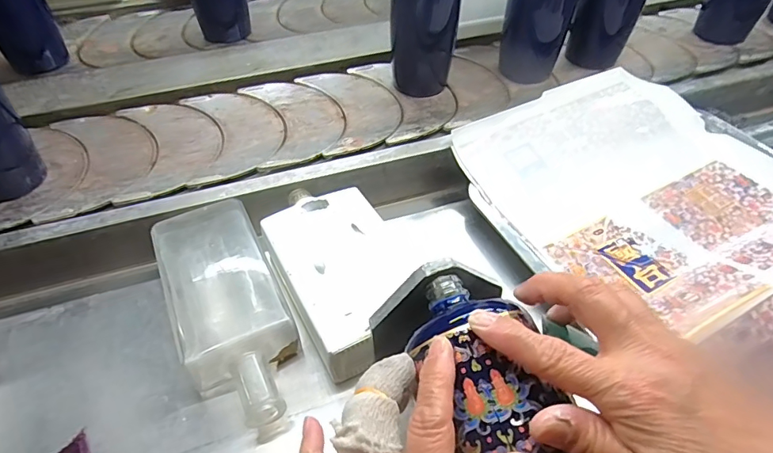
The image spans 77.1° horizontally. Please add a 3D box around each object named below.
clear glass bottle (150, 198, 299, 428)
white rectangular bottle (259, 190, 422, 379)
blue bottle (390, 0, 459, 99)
[{"bbox_3d":[-0.138,0.064,0.418,0.088,0.041,0.224,-21,52,-17],"label":"clear glass bottle"},{"bbox_3d":[-0.046,0.026,0.444,0.114,0.037,0.208,-23,52,-18],"label":"white rectangular bottle"},{"bbox_3d":[0.047,-0.250,0.596,0.068,0.175,0.059,-27,53,-21],"label":"blue bottle"}]

